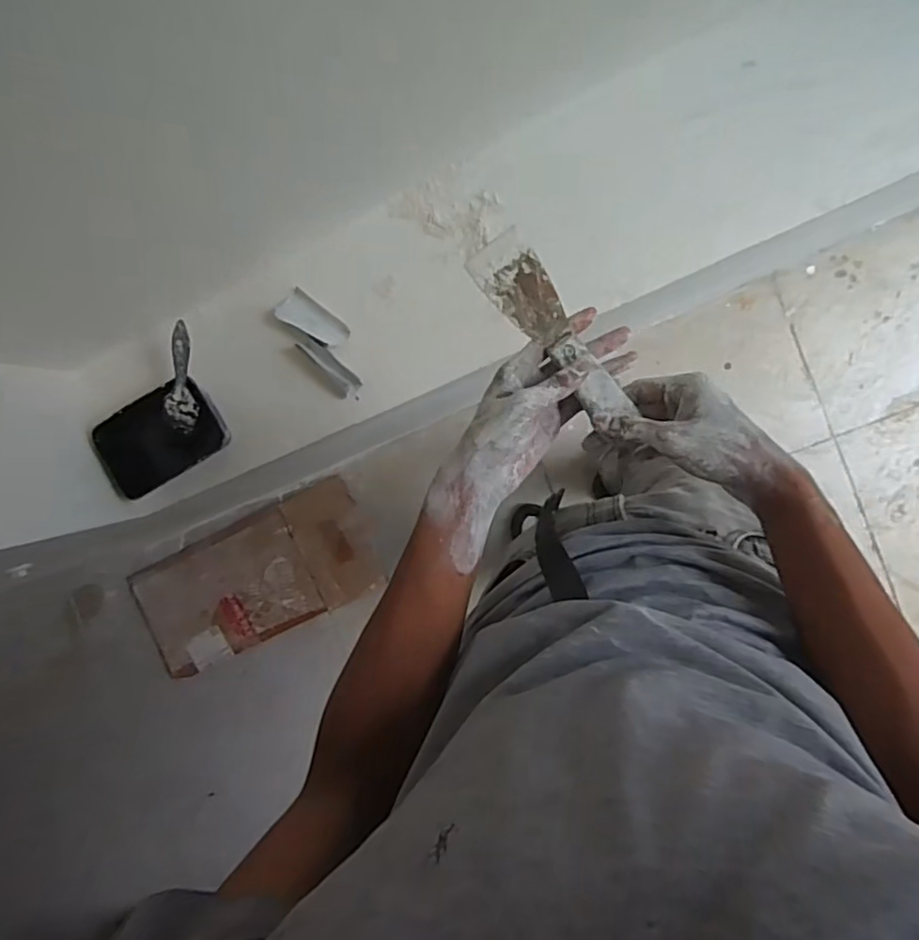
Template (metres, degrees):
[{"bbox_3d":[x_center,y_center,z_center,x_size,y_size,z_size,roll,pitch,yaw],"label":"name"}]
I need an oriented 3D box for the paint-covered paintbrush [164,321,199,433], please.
[{"bbox_3d":[-0.376,-0.122,0.841,0.037,0.021,0.156,18,124,5],"label":"paint-covered paintbrush"}]

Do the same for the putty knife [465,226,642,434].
[{"bbox_3d":[0.072,-0.109,0.482,0.046,0.019,0.166,-37,87,8],"label":"putty knife"}]

